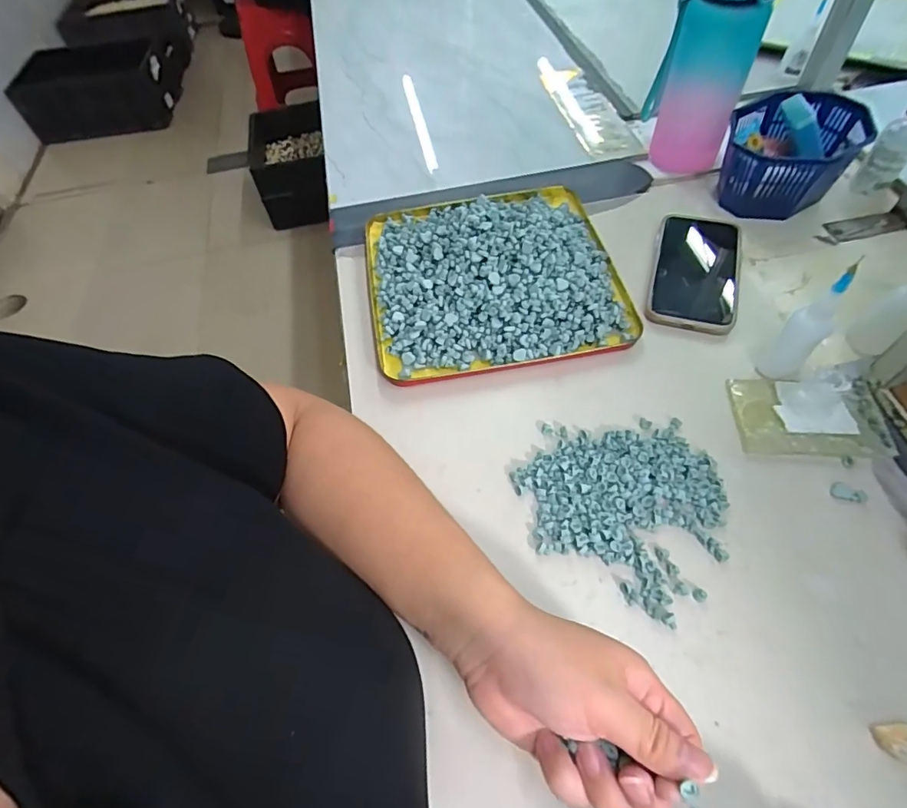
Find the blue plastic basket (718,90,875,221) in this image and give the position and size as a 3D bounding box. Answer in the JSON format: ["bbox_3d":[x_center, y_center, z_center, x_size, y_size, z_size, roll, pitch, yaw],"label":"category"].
[{"bbox_3d":[0.372,-0.282,0.554,0.125,0.082,0.150,24,60,18],"label":"blue plastic basket"}]

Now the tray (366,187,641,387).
[{"bbox_3d":[0.037,-0.141,0.491,0.239,0.050,0.240,-9,55,-3],"label":"tray"}]

